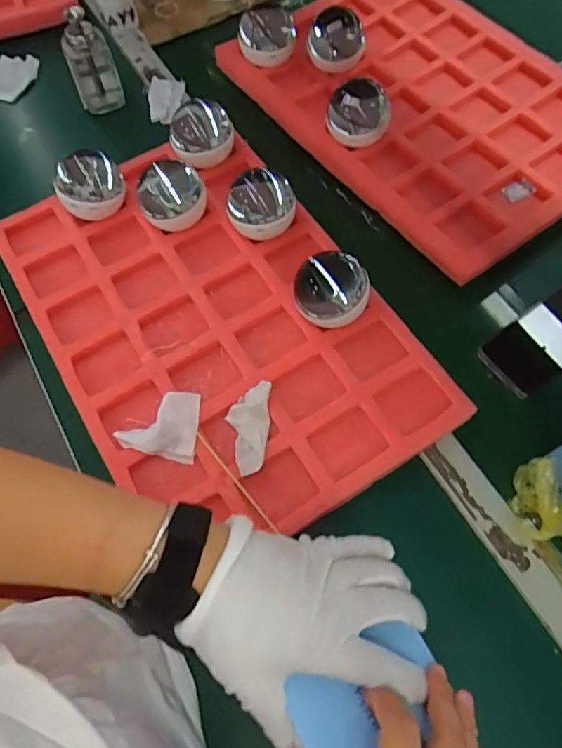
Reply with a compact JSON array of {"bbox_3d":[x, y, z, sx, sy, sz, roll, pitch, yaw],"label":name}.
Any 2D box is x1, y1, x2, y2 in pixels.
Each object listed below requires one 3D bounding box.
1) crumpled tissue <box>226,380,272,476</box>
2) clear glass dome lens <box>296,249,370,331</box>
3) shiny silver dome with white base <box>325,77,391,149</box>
[{"bbox_3d":[-0.033,0.052,0.512,0.040,0.013,0.088,1,64,3],"label":"crumpled tissue"},{"bbox_3d":[0.050,-0.082,0.537,0.068,0.070,0.074,-28,67,-11],"label":"clear glass dome lens"},{"bbox_3d":[0.095,-0.319,0.651,0.073,0.061,0.075,-1,64,2],"label":"shiny silver dome with white base"}]

